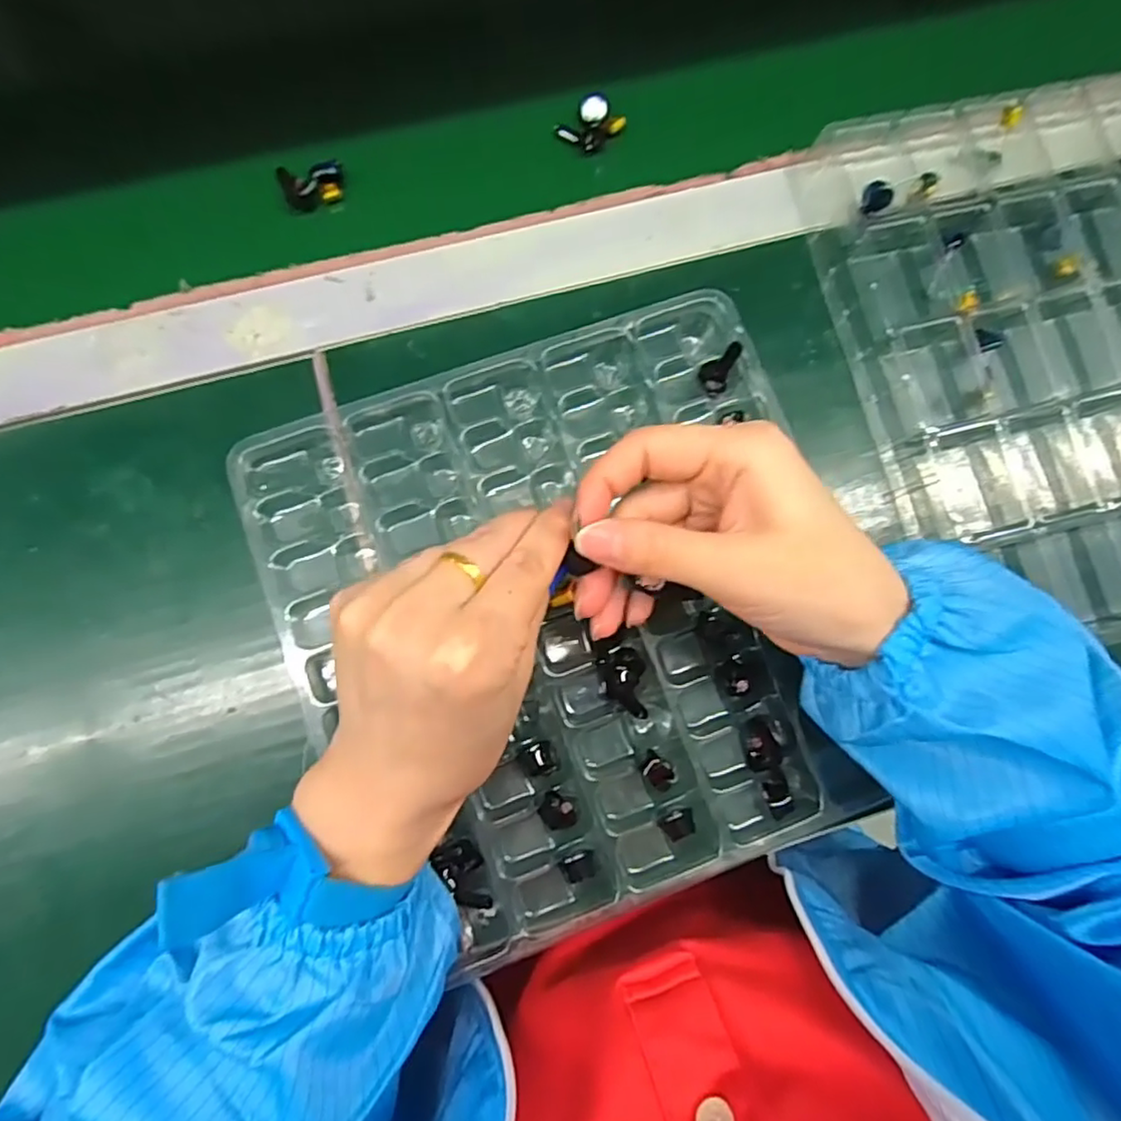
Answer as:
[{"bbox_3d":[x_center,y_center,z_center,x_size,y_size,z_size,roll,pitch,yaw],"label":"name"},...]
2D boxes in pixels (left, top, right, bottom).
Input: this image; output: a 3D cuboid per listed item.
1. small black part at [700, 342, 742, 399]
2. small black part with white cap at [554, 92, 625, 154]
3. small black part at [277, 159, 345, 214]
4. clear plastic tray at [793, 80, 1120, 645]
[{"bbox_3d":[0.080,-0.096,0.306,0.016,0.028,0.005,37,49,2],"label":"small black part"},{"bbox_3d":[0.017,-0.248,0.350,0.029,0.009,0.036,43,83,1],"label":"small black part with white cap"},{"bbox_3d":[-0.135,-0.207,0.337,0.034,0.015,0.024,-16,85,-5],"label":"small black part"},{"bbox_3d":[0.294,-0.115,0.324,0.264,0.025,0.287,-12,85,-5],"label":"clear plastic tray"}]

